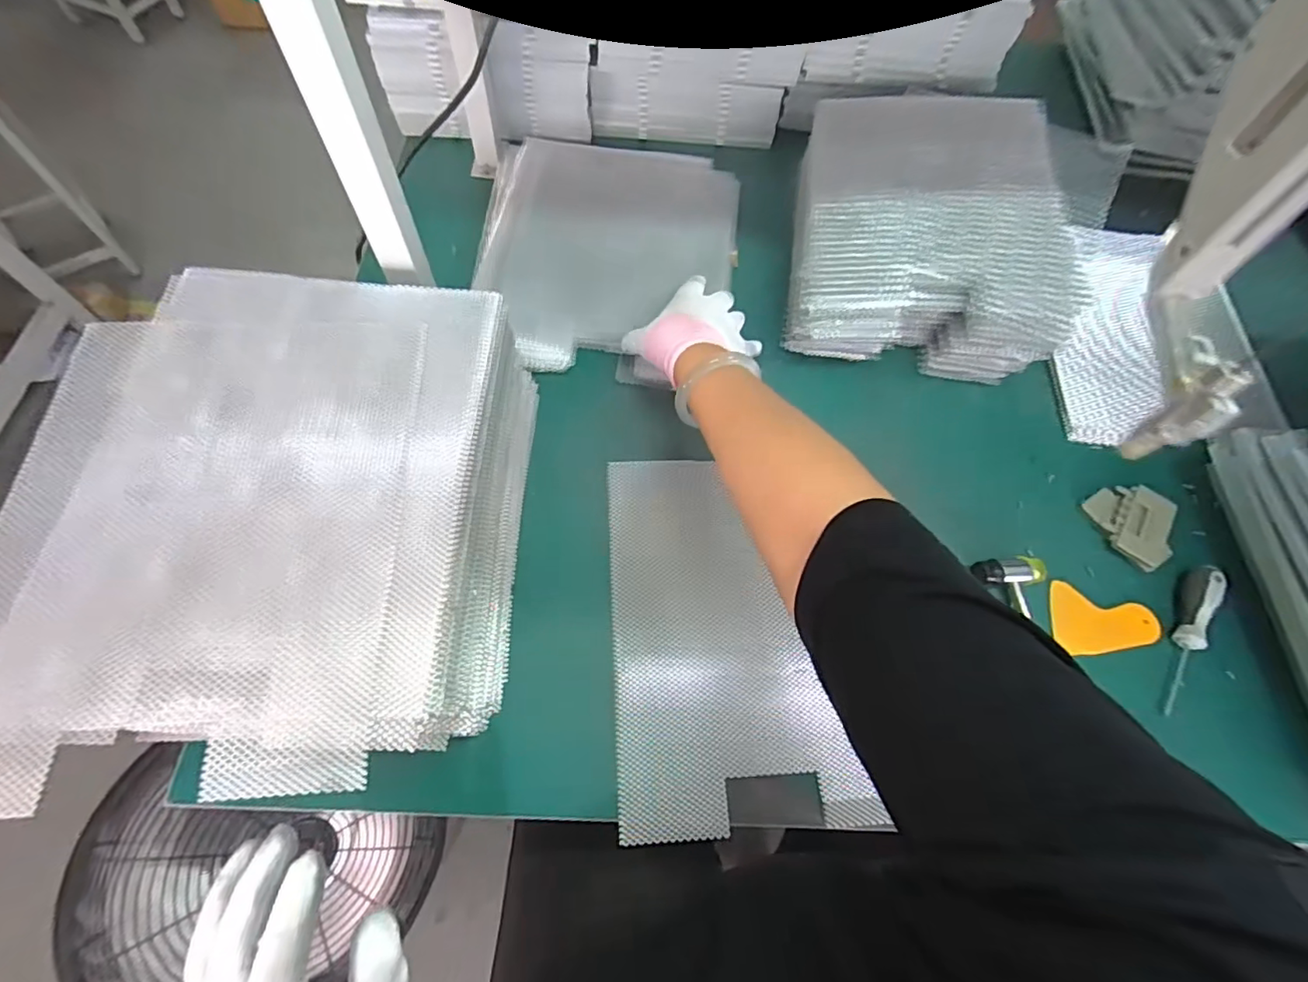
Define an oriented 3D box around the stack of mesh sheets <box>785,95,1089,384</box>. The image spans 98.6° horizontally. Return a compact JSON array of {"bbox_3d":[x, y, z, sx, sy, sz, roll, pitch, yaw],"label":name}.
[{"bbox_3d":[0.299,-0.290,0.633,0.259,0.128,0.326,11,64,1],"label":"stack of mesh sheets"}]

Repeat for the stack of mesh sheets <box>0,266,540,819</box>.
[{"bbox_3d":[-0.268,0.025,0.441,0.293,0.144,0.370,1,64,-4],"label":"stack of mesh sheets"}]

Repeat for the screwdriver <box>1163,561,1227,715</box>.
[{"bbox_3d":[0.495,0.136,0.520,0.023,0.024,0.142,22,80,9],"label":"screwdriver"}]

